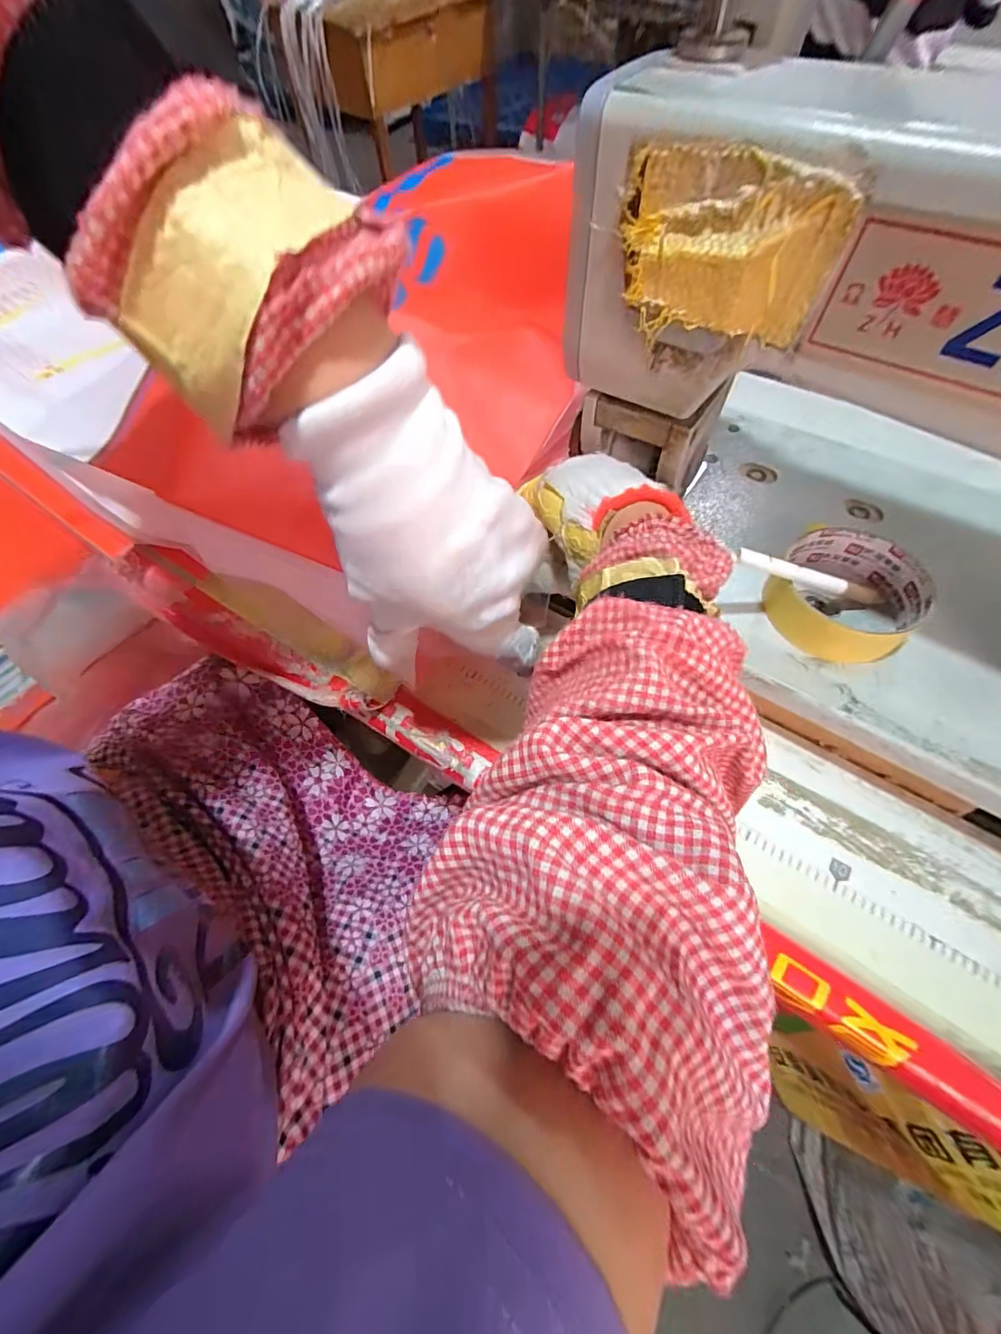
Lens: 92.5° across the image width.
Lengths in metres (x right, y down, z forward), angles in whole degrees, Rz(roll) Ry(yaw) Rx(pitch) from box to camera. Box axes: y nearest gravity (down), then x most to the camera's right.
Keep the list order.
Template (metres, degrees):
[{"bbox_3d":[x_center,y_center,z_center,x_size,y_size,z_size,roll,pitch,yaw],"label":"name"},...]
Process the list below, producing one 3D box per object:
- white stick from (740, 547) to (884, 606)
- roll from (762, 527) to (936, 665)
[{"bbox_3d":[0.185,-0.050,0.277,0.121,0.009,0.011,9,60,-22],"label":"white stick"},{"bbox_3d":[0.208,-0.043,0.288,0.082,0.034,0.079,-1,62,2],"label":"roll"}]

